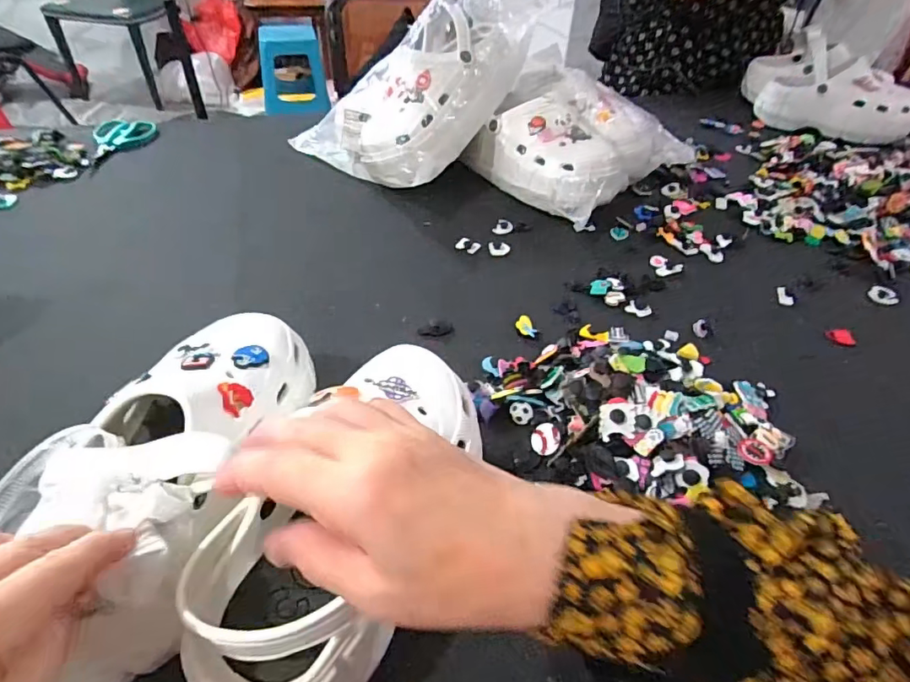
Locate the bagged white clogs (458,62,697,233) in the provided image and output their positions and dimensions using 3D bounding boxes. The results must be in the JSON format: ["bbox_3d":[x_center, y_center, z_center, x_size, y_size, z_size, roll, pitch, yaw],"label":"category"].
[{"bbox_3d":[0.171,-0.272,0.731,0.234,0.117,0.219,-28,52,-27],"label":"bagged white clogs"}]

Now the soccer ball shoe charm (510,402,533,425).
[{"bbox_3d":[0.056,0.061,0.445,0.019,0.004,0.020,-29,73,11],"label":"soccer ball shoe charm"}]

